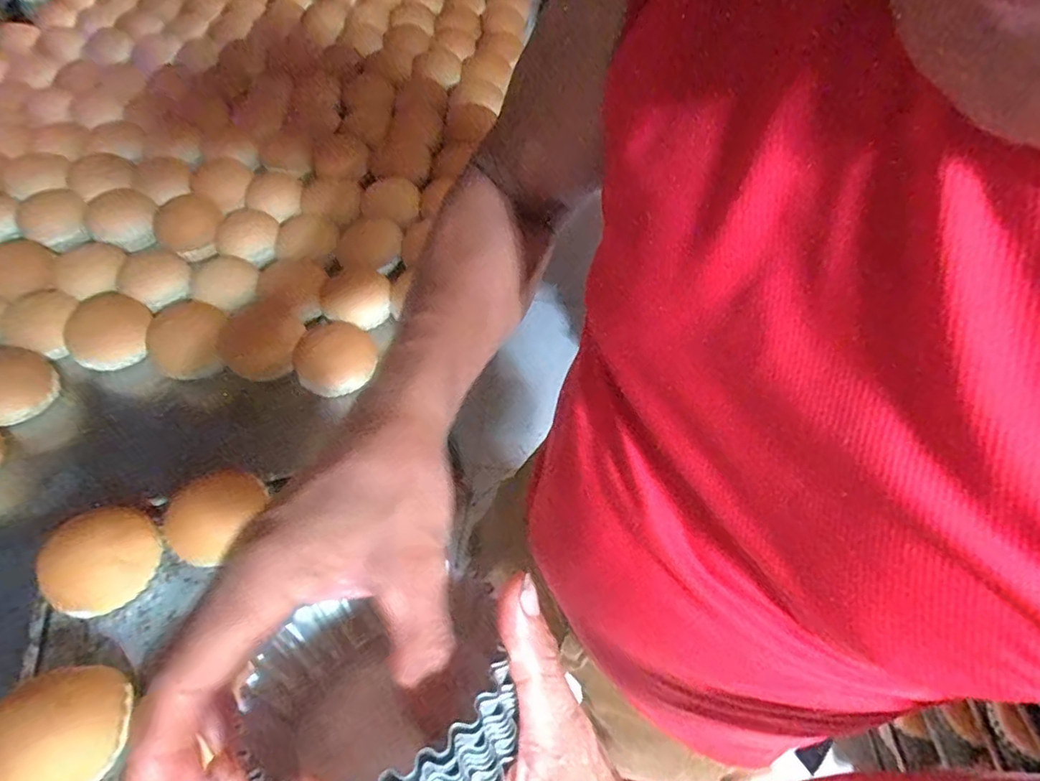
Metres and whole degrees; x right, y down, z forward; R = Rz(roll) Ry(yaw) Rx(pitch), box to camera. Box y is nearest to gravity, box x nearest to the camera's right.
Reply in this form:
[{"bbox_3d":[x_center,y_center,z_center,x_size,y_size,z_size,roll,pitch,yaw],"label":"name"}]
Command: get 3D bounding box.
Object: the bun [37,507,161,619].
[{"bbox_3d":[-0.385,0.156,0.523,0.086,0.043,0.087,-14,56,-10],"label":"bun"}]

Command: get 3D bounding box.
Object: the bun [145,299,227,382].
[{"bbox_3d":[-0.408,-0.061,0.695,0.080,0.062,0.078,0,55,0],"label":"bun"}]

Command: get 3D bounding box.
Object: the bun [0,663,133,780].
[{"bbox_3d":[-0.363,0.267,0.442,0.081,0.045,0.098,10,55,7],"label":"bun"}]

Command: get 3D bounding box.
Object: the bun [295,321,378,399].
[{"bbox_3d":[-0.228,-0.036,0.698,0.086,0.048,0.097,-1,55,-1],"label":"bun"}]

